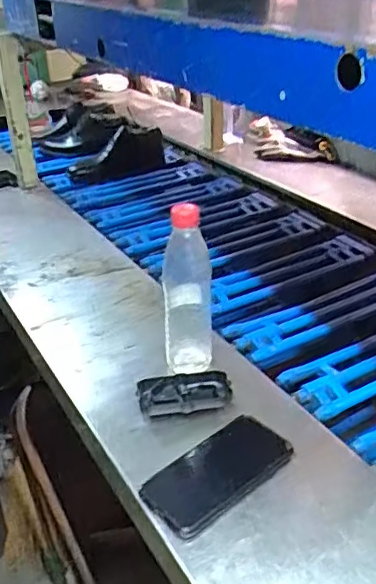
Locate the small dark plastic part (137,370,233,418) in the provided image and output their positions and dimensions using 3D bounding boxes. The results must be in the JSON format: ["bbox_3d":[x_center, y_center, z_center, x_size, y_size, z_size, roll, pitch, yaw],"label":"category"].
[{"bbox_3d":[-0.004,0.124,0.702,0.108,0.023,0.055,-7,31,-5],"label":"small dark plastic part"}]

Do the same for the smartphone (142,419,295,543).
[{"bbox_3d":[0.032,0.188,0.614,0.161,0.016,0.079,-28,39,-34],"label":"smartphone"}]

